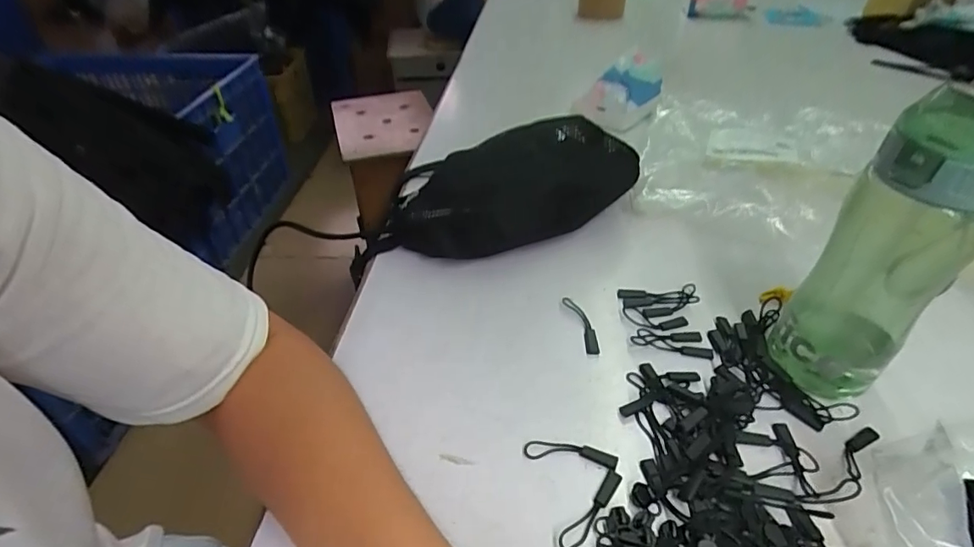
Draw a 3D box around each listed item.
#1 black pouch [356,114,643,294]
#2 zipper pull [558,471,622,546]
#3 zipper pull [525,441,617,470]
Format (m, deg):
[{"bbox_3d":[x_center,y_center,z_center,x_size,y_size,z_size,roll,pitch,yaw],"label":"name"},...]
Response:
[{"bbox_3d":[0.007,-0.085,0.502,0.284,0.088,0.124,-11,42,-10],"label":"black pouch"},{"bbox_3d":[0.064,0.142,0.305,0.012,0.005,0.061,31,51,32],"label":"zipper pull"},{"bbox_3d":[0.055,0.118,0.334,0.061,0.004,0.013,5,42,7],"label":"zipper pull"}]

